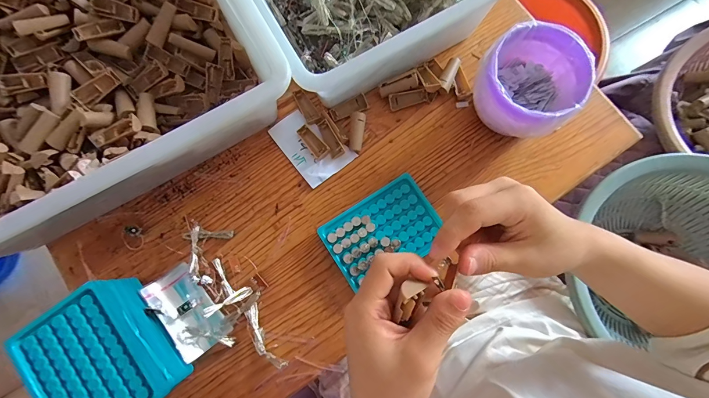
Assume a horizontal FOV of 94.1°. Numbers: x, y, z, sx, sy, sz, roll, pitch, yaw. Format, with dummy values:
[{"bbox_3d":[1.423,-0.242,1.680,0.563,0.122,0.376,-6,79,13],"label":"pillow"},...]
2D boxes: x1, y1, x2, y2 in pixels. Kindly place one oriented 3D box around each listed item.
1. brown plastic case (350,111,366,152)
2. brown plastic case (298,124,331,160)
[{"bbox_3d":[0.003,-0.087,0.424,0.017,0.005,0.050,6,93,1],"label":"brown plastic case"},{"bbox_3d":[-0.054,-0.075,0.425,0.020,0.007,0.050,-39,81,-7],"label":"brown plastic case"}]

